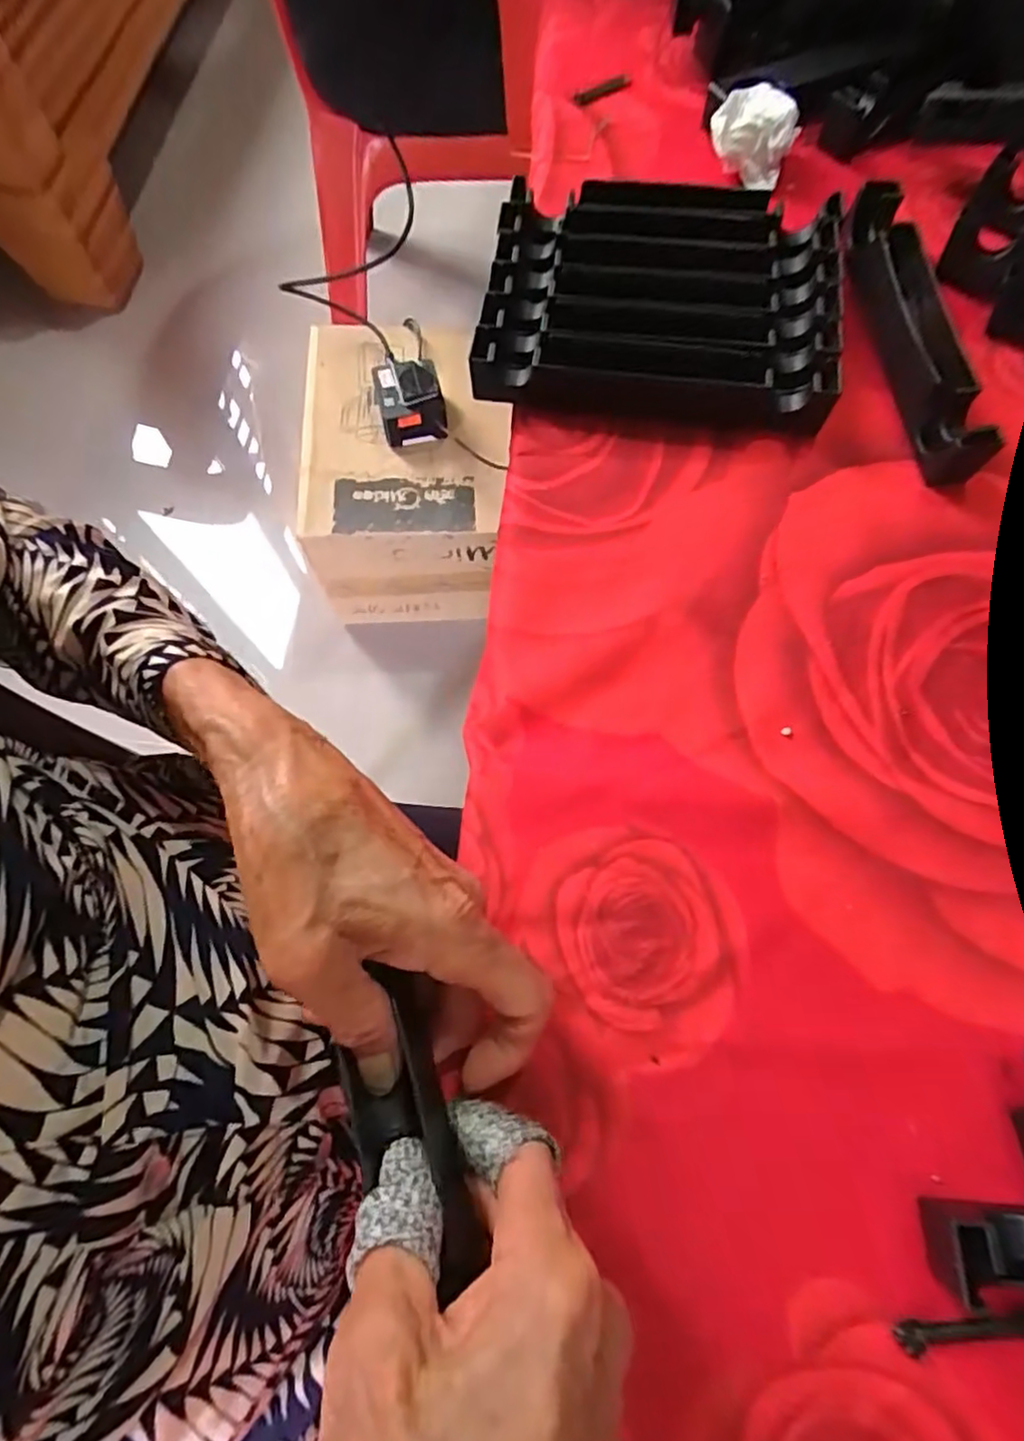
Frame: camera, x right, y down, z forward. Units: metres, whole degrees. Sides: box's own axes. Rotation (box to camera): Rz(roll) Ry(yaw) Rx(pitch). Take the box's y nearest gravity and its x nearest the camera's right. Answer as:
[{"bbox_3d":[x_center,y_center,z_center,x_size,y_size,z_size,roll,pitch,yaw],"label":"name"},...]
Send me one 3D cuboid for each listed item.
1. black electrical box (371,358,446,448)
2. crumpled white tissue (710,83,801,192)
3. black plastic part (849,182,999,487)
[{"bbox_3d":[-0.119,-0.371,0.741,0.076,0.049,0.087,-12,71,-4],"label":"black electrical box"},{"bbox_3d":[0.166,-0.399,0.438,0.058,0.036,0.047,36,73,14],"label":"crumpled white tissue"},{"bbox_3d":[0.235,-0.234,0.377,0.036,0.034,0.208,0,68,1],"label":"black plastic part"}]

